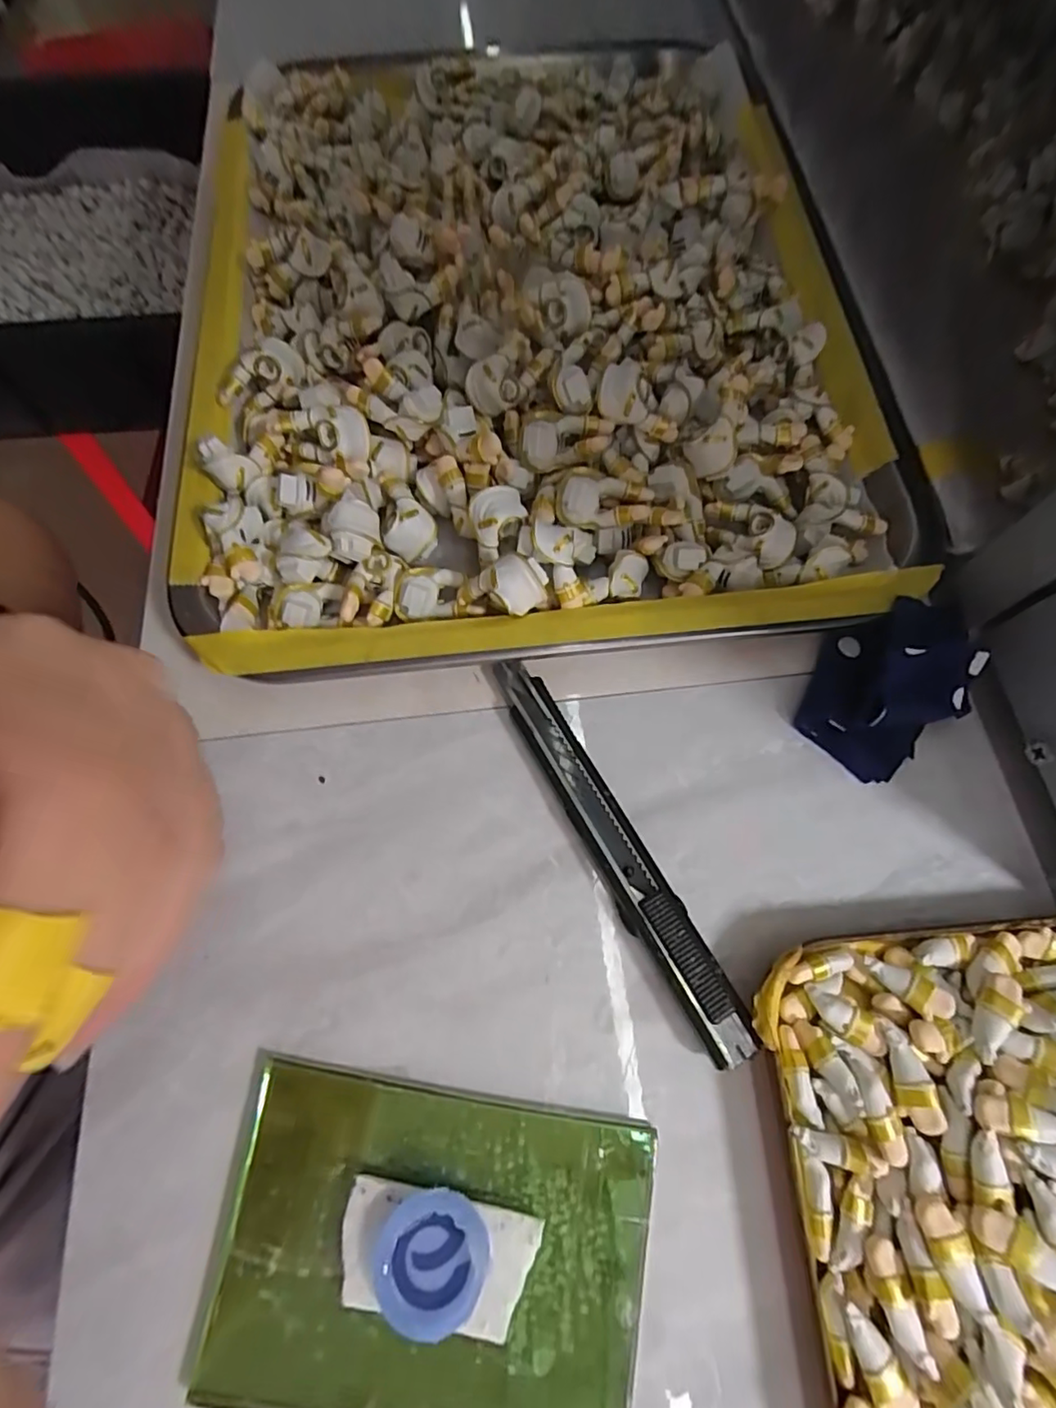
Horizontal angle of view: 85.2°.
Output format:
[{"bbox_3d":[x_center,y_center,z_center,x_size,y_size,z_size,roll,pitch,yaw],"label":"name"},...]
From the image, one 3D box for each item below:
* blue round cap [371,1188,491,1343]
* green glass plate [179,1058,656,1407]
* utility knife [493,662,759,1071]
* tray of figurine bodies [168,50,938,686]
[{"bbox_3d":[-0.023,0.133,0.138,0.026,0.007,0.027,0,68,0],"label":"blue round cap"},{"bbox_3d":[-0.025,0.136,0.143,0.105,0.005,0.067,9,69,3],"label":"green glass plate"},{"bbox_3d":[0.025,0.042,0.177,0.015,0.010,0.130,-27,71,-10],"label":"utility knife"},{"bbox_3d":[-0.008,-0.163,0.242,0.259,0.044,0.323,-9,69,-4],"label":"tray of figurine bodies"}]

